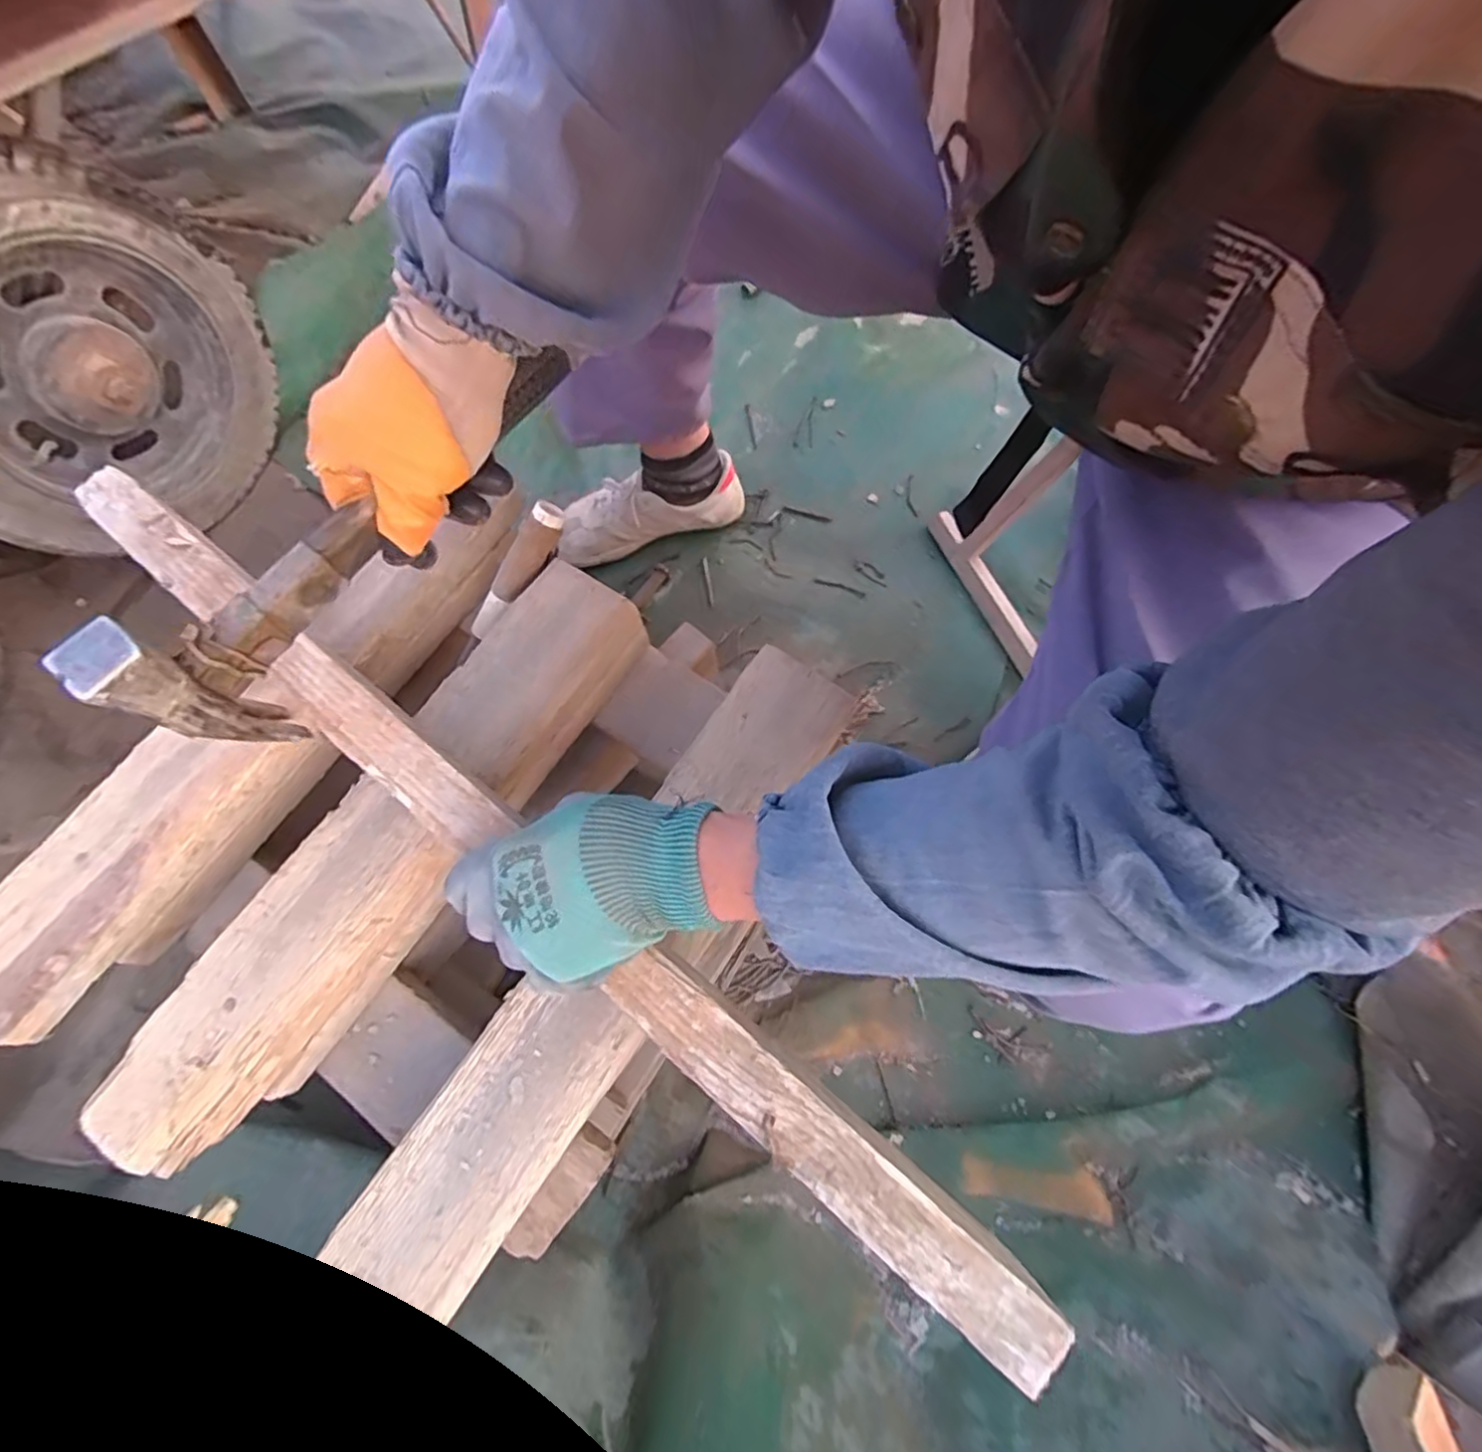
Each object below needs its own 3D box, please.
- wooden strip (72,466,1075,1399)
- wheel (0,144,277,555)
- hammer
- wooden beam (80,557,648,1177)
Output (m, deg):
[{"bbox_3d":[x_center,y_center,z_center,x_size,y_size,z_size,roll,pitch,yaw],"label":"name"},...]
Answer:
[{"bbox_3d":[-0.141,0.069,0.387,0.751,0.021,0.038,38,77,11],"label":"wooden strip"},{"bbox_3d":[-0.702,-0.379,0.718,0.084,0.364,0.370,28,75,10],"label":"wheel"},{"bbox_3d":[-0.204,-0.107,0.375,0.025,0.112,0.281,37,77,12],"label":"hammer"},{"bbox_3d":[-0.258,0.085,0.519,0.091,0.073,0.487,33,76,11],"label":"wooden beam"}]

